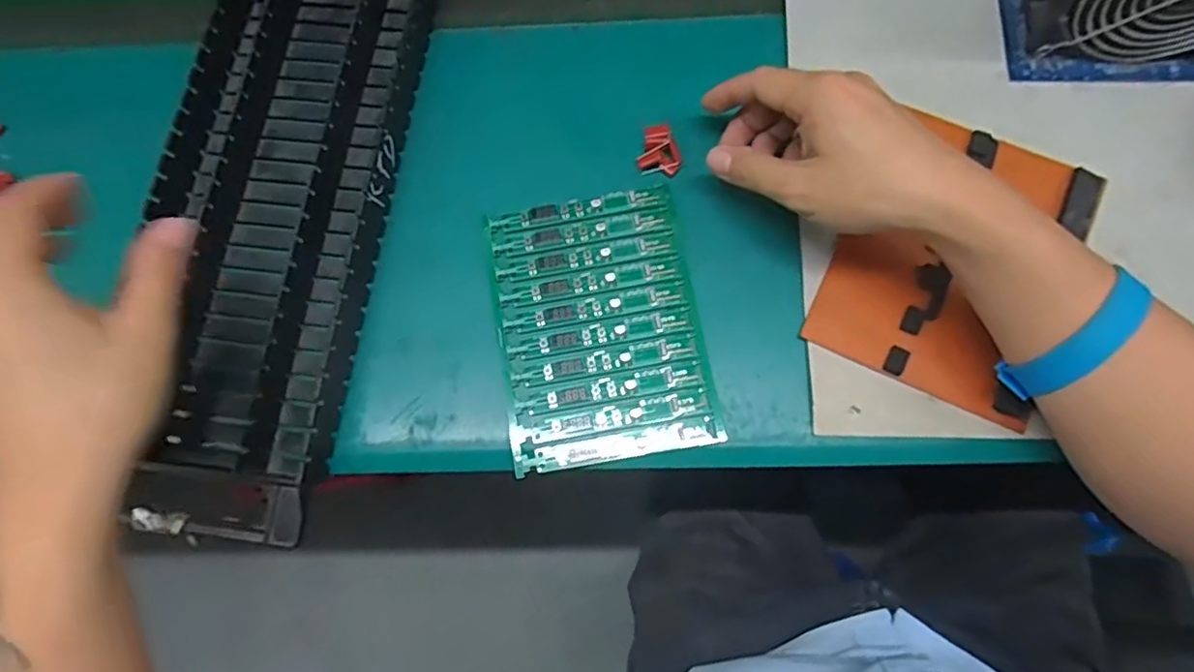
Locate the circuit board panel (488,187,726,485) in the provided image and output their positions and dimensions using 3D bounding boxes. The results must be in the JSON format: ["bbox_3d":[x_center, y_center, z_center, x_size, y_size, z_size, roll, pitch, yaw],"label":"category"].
[{"bbox_3d":[0.001,-0.008,0.380,0.117,0.004,0.162,-10,74,-1],"label":"circuit board panel"}]

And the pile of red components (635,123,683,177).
[{"bbox_3d":[0.040,-0.121,0.407,0.027,0.009,0.033,-2,74,2],"label":"pile of red components"}]

